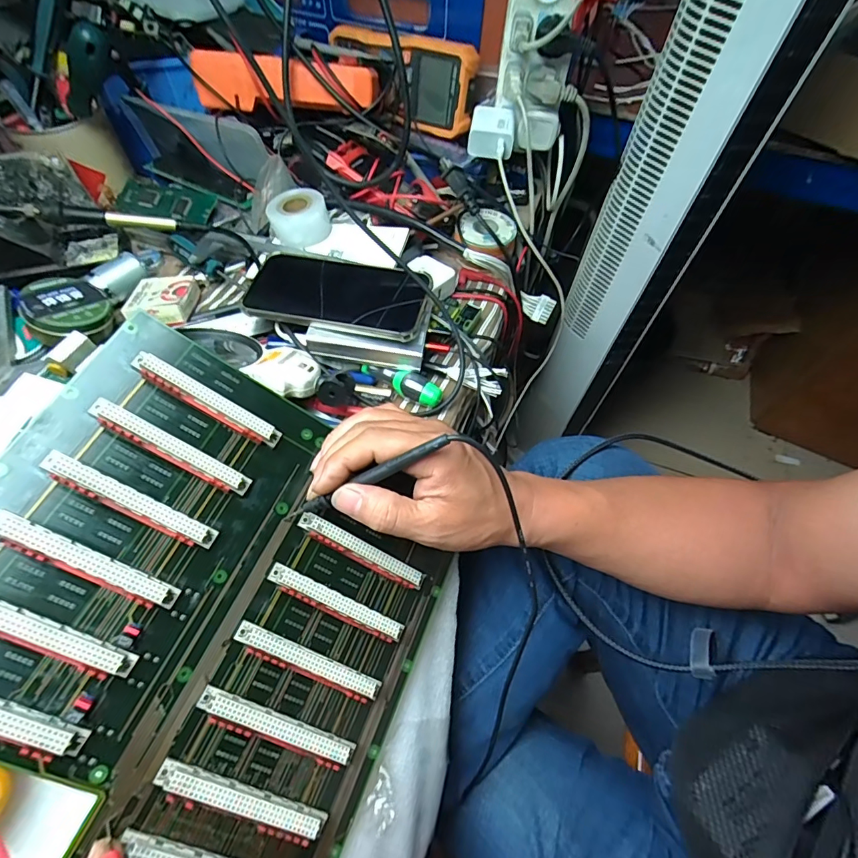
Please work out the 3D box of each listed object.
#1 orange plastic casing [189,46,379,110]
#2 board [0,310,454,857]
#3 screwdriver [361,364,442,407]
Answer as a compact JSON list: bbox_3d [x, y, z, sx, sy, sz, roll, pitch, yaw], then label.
[{"bbox_3d":[-0.145,-0.345,0.466,0.180,0.040,0.025,5,58,0],"label":"orange plastic casing"},{"bbox_3d":[-0.117,0.091,0.267,0.259,0.014,0.233,33,62,-16],"label":"board"},{"bbox_3d":[-0.025,-0.041,0.425,0.077,0.021,0.020,24,60,11],"label":"screwdriver"}]

